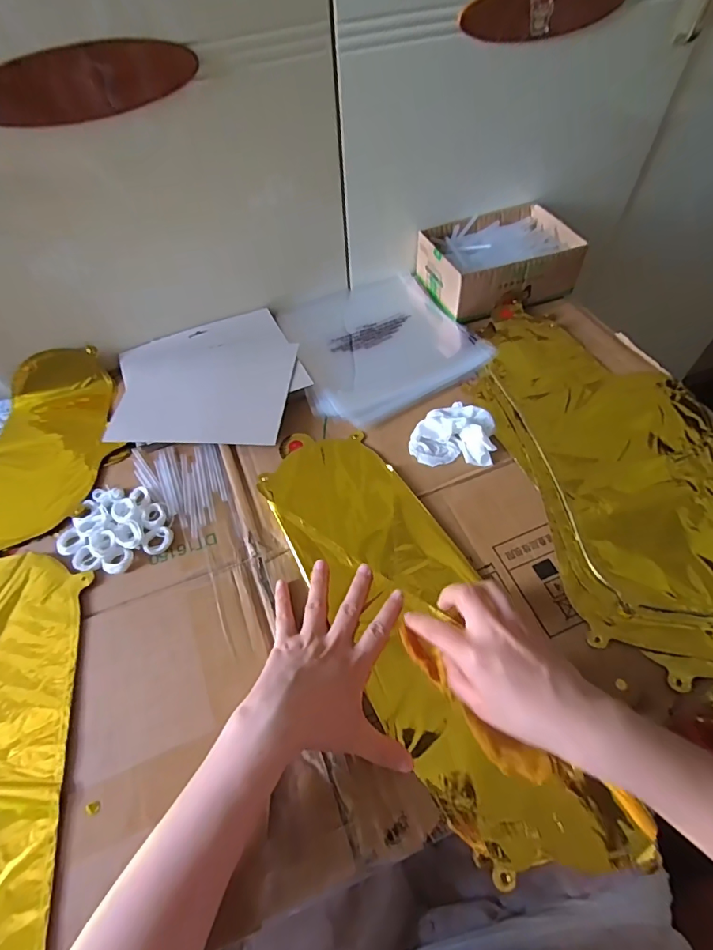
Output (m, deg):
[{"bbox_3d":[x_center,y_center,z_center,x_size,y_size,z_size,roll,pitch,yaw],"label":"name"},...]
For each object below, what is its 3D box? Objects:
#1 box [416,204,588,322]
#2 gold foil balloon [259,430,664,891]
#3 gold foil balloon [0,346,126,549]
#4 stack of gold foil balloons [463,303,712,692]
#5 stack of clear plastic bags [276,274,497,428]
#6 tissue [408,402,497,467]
[{"bbox_3d":[0.190,-0.289,0.626,0.185,0.066,0.127,-16,56,-9],"label":"box"},{"bbox_3d":[0.048,0.120,0.411,0.129,0.032,0.421,-28,61,-10],"label":"gold foil balloon"},{"bbox_3d":[-0.446,0.007,0.492,0.391,0.046,0.234,-20,57,-11],"label":"gold foil balloon"},{"bbox_3d":[0.286,-0.020,0.474,0.246,0.014,0.448,-12,56,-6],"label":"stack of gold foil balloons"},{"bbox_3d":[0.024,-0.173,0.587,0.222,0.015,0.228,-24,58,-14],"label":"stack of clear plastic bags"},{"bbox_3d":[0.100,-0.048,0.490,0.085,0.027,0.073,0,55,2],"label":"tissue"}]

